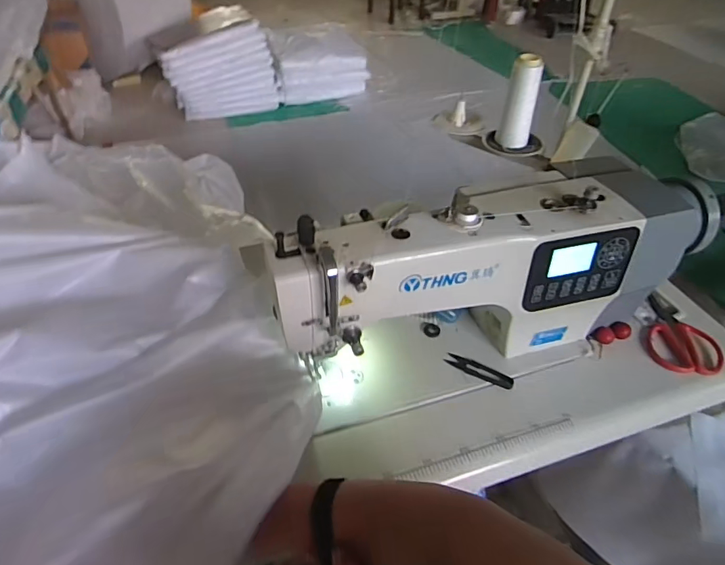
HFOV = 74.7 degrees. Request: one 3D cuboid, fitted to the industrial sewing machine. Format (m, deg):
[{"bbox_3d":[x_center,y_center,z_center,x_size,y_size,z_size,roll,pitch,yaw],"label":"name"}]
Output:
[{"bbox_3d":[0.176,-0.006,0.650,0.591,0.241,0.161,-16,47,-18],"label":"industrial sewing machine"}]

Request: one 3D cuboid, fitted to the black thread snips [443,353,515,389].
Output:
[{"bbox_3d":[0.167,0.127,0.680,0.098,0.015,0.025,28,49,24],"label":"black thread snips"}]

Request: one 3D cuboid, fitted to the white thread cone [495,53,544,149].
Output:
[{"bbox_3d":[0.312,-0.350,0.929,0.063,0.163,0.051,9,44,7],"label":"white thread cone"}]

